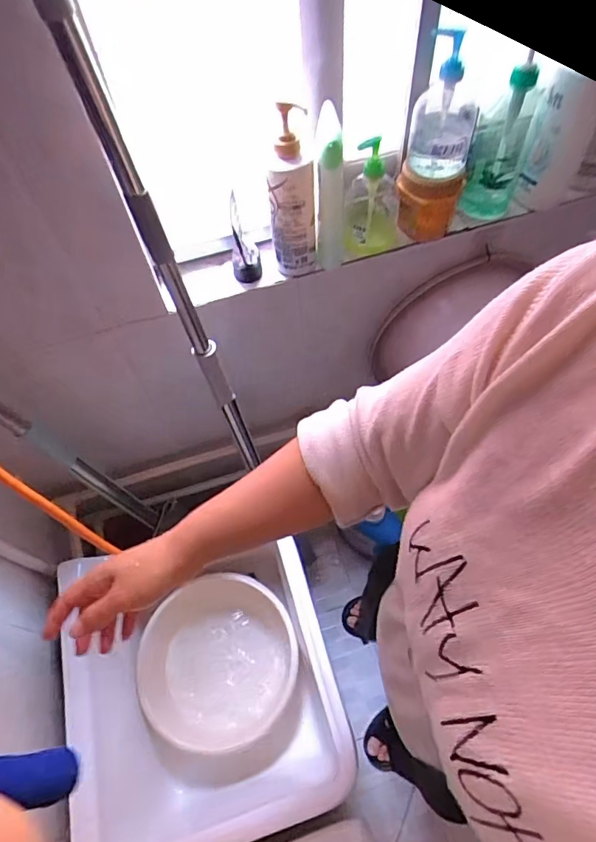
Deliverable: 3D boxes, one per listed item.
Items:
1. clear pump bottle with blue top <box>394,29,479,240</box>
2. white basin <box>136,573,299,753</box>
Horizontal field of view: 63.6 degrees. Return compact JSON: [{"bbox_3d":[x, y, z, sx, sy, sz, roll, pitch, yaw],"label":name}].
[{"bbox_3d":[0.196,-0.381,0.674,0.089,0.244,0.085,12,61,10],"label":"clear pump bottle with blue top"},{"bbox_3d":[-0.178,0.488,1.003,0.331,0.116,0.322,-1,60,2],"label":"white basin"}]

